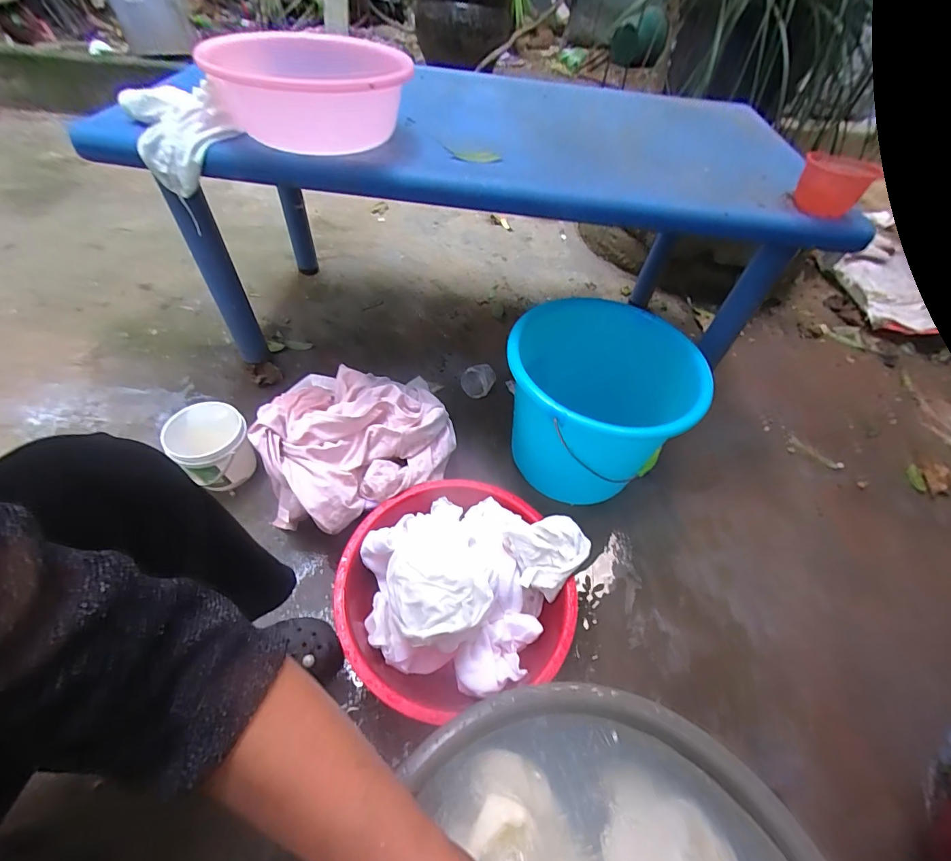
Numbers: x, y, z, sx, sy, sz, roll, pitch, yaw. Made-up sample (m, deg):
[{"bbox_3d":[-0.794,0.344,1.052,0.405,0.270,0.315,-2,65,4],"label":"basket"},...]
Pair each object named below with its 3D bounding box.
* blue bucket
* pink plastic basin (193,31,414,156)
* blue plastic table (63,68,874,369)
[{"bbox_3d":[0.222,-0.050,0.818,0.323,0.272,0.341,2,52,-3],"label":"blue bucket"},{"bbox_3d":[-0.232,-0.482,0.618,0.264,0.114,0.341,-4,52,-8],"label":"pink plastic basin"},{"bbox_3d":[0.002,-0.416,0.898,1.094,0.425,0.553,1,52,-4],"label":"blue plastic table"}]

